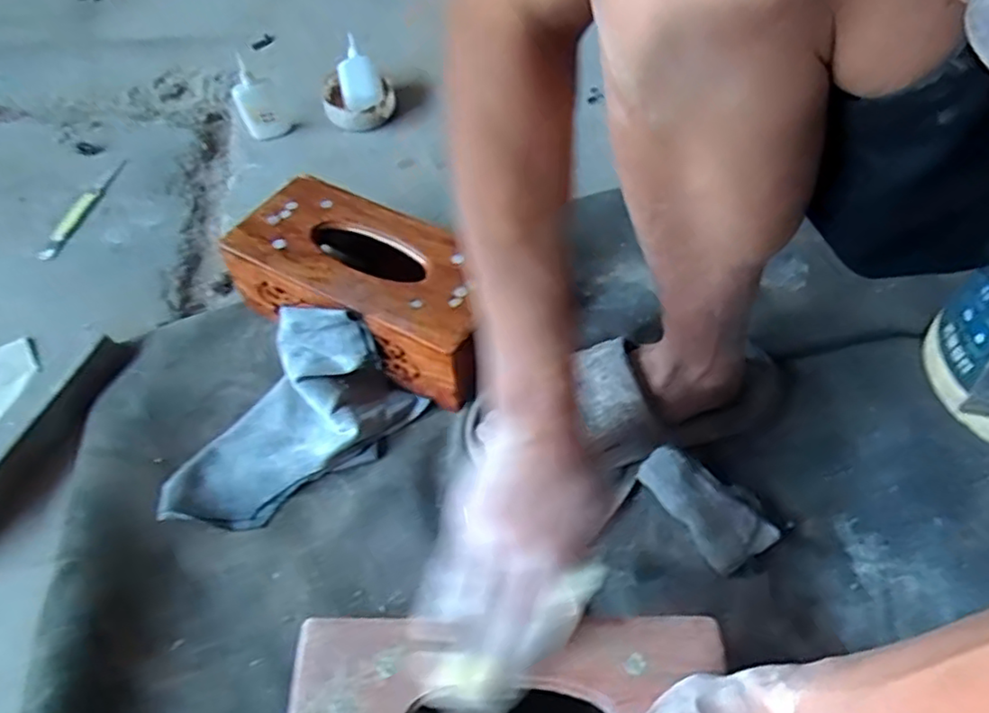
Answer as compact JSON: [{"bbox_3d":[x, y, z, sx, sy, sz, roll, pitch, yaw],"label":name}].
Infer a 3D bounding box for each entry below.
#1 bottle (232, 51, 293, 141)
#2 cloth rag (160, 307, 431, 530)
[{"bbox_3d":[-0.306,-0.334,0.828,0.060,0.107,0.034,-22,58,-12],"label":"bottle"},{"bbox_3d":[-0.184,0.056,0.540,0.220,0.088,0.120,-40,63,-22],"label":"cloth rag"}]

